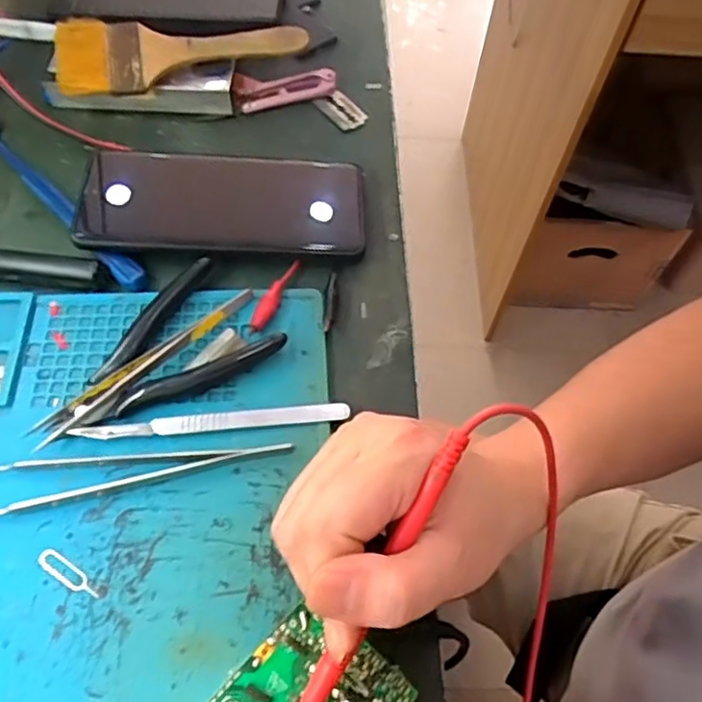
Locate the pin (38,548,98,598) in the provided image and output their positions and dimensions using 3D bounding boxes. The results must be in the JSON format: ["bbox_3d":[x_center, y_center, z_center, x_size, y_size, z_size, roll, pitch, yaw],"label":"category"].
[{"bbox_3d":[-0.124,0.098,0.280,0.033,0.004,0.008,31,59,13],"label":"pin"}]

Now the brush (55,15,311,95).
[{"bbox_3d":[-0.114,-0.195,0.425,0.162,0.010,0.064,4,68,-2],"label":"brush"}]

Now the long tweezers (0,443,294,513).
[{"bbox_3d":[-0.105,0.059,0.299,0.151,0.009,0.024,-5,60,-6],"label":"long tweezers"}]

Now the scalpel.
[{"bbox_3d":[-0.068,0.035,0.317,0.132,0.004,0.010,-4,60,-6],"label":"scalpel"}]

